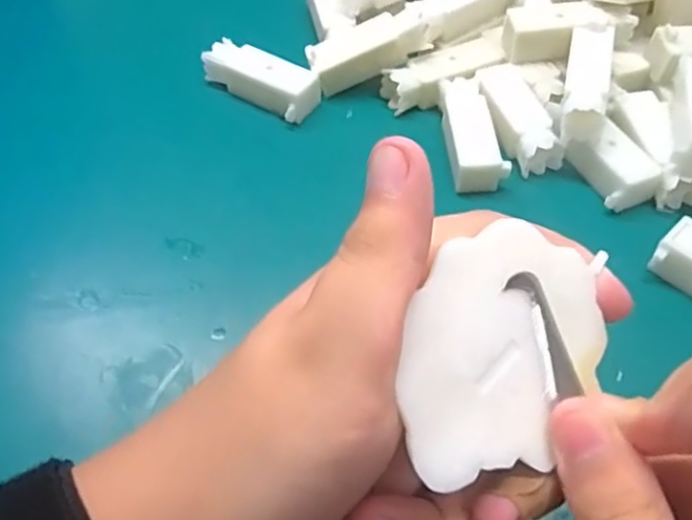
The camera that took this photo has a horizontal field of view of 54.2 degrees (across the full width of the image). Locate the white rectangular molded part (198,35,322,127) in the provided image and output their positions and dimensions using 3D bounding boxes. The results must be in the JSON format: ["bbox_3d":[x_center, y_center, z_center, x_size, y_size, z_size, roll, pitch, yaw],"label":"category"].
[{"bbox_3d":[-0.043,-0.093,0.352,0.060,0.022,0.024,28,59,18],"label":"white rectangular molded part"}]

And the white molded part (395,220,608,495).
[{"bbox_3d":[0.040,0.022,0.163,0.058,0.004,0.059,8,79,-25],"label":"white molded part"}]

